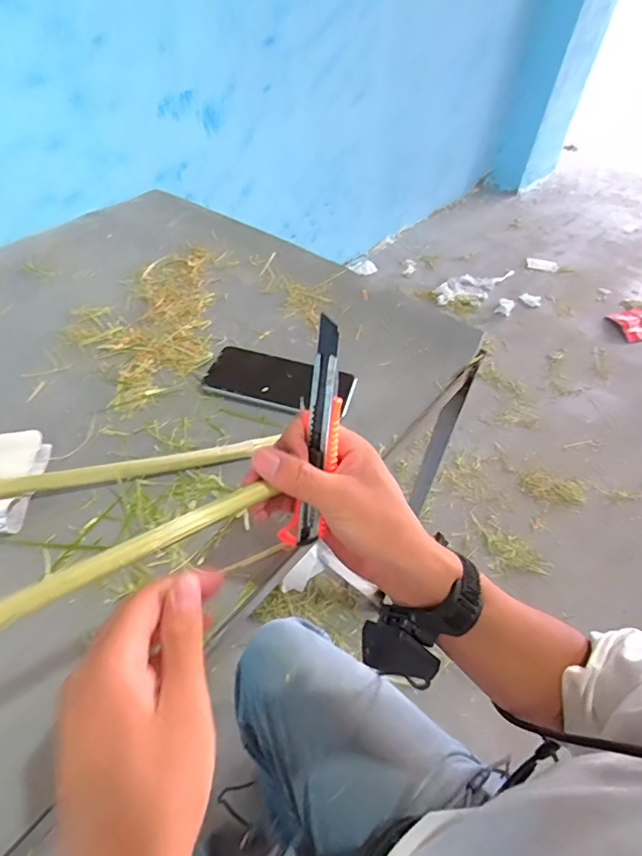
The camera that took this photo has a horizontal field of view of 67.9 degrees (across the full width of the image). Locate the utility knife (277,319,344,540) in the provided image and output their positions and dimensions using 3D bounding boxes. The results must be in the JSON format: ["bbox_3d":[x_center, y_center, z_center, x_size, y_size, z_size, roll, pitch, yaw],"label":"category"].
[{"bbox_3d":[-0.004,0.012,0.330,0.026,0.168,0.019,13,22,8],"label":"utility knife"}]

